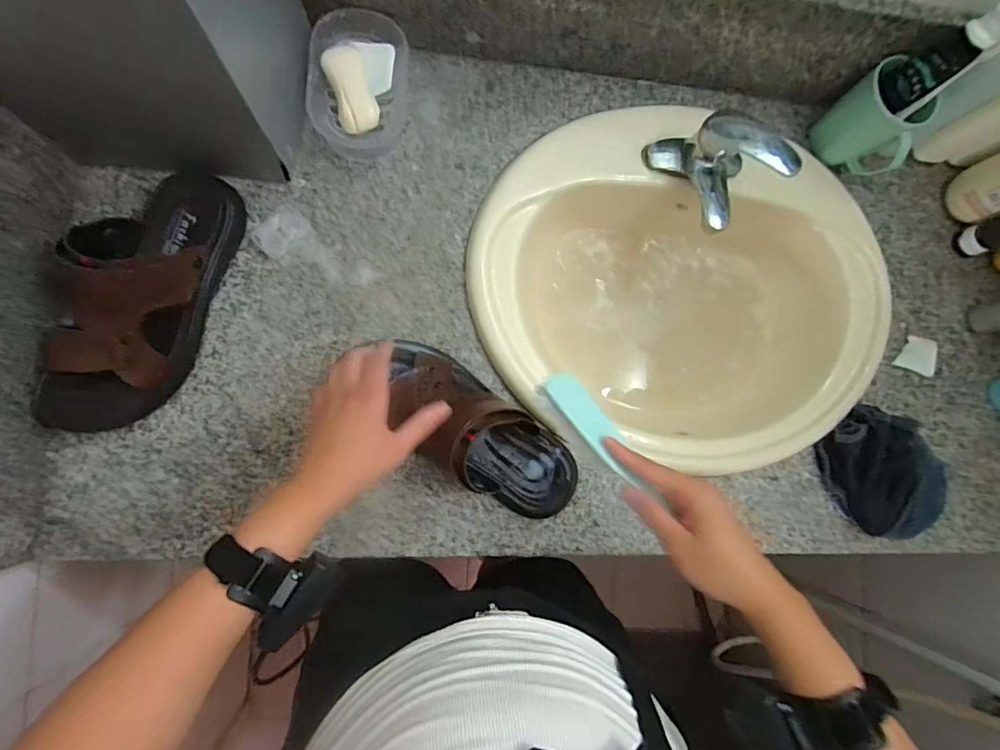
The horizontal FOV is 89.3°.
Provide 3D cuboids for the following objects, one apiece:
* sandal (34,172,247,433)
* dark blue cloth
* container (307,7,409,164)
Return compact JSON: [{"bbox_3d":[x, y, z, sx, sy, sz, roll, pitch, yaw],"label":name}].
[{"bbox_3d":[-0.362,-0.081,0.494,0.122,0.084,0.286,17,82,-5],"label":"sandal"},{"bbox_3d":[0.468,0.121,0.600,0.162,0.051,0.137,17,82,-5],"label":"dark blue cloth"},{"bbox_3d":[-0.156,-0.323,0.568,0.102,0.055,0.146,3,84,-7],"label":"container"}]

